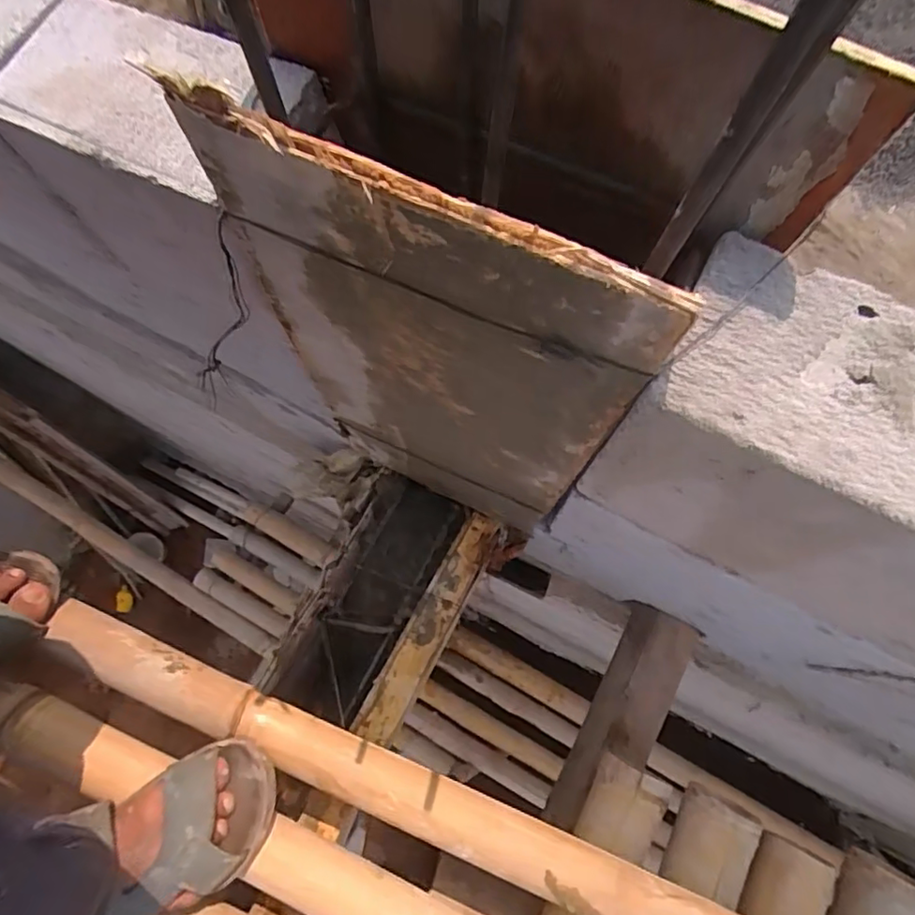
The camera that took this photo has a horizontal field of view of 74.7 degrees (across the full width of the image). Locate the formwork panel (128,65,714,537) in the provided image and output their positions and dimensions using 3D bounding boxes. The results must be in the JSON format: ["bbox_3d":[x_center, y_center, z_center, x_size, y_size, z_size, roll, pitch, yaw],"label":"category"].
[{"bbox_3d":[-0.017,-0.041,0.426,0.227,0.425,0.020,25,76,7],"label":"formwork panel"}]

